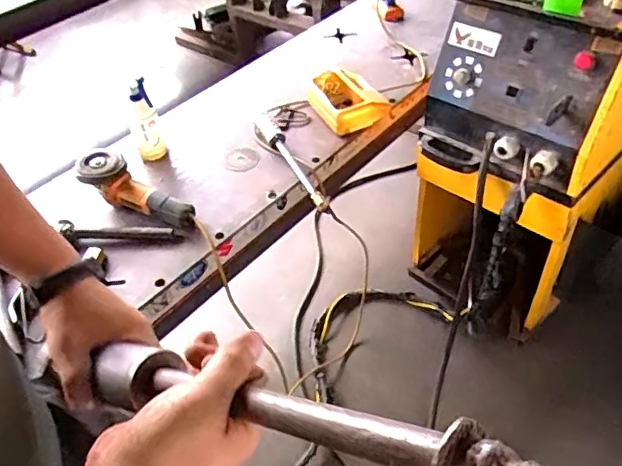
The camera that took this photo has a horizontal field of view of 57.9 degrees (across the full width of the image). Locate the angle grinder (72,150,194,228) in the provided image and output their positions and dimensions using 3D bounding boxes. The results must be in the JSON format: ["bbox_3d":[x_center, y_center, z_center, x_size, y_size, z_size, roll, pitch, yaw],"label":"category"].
[{"bbox_3d":[-0.370,-0.087,1.221,0.293,0.084,0.093,27,51,12],"label":"angle grinder"}]

